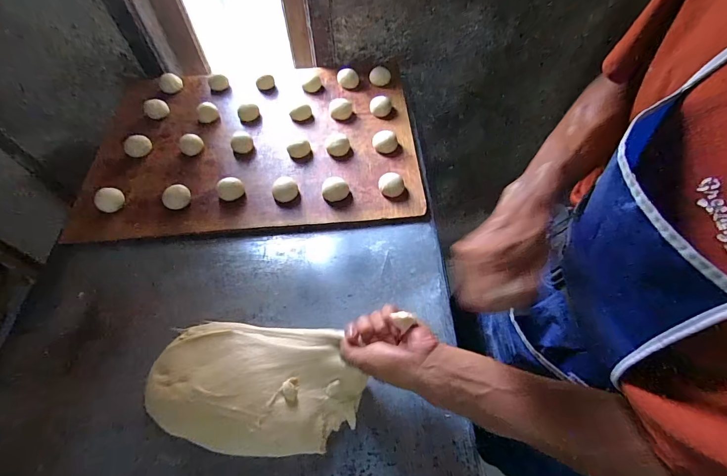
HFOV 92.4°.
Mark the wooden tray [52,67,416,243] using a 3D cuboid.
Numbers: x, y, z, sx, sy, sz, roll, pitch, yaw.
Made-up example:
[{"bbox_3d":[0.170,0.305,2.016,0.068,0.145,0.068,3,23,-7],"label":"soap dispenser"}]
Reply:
[{"bbox_3d":[-0.212,-0.211,0.669,0.601,0.025,0.426,-3,59,1],"label":"wooden tray"}]

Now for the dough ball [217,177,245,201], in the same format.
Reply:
[{"bbox_3d":[-0.226,-0.083,0.595,0.042,0.027,0.036,-31,62,-14],"label":"dough ball"}]

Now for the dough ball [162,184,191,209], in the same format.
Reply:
[{"bbox_3d":[-0.316,-0.069,0.592,0.048,0.021,0.041,24,63,16],"label":"dough ball"}]

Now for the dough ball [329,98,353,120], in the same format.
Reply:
[{"bbox_3d":[-0.046,-0.257,0.692,0.042,0.024,0.035,10,60,9],"label":"dough ball"}]

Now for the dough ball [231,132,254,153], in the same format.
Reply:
[{"bbox_3d":[-0.229,-0.181,0.654,0.039,0.022,0.043,-26,61,-12],"label":"dough ball"}]

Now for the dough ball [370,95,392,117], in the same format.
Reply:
[{"bbox_3d":[0.034,-0.261,0.692,0.042,0.028,0.034,0,59,3],"label":"dough ball"}]

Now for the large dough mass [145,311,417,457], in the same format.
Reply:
[{"bbox_3d":[-0.134,0.175,0.424,0.263,0.042,0.145,0,59,3],"label":"large dough mass"}]

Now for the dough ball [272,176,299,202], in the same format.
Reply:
[{"bbox_3d":[-0.133,-0.084,0.591,0.040,0.020,0.040,-1,59,2],"label":"dough ball"}]

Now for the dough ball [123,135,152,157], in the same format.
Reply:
[{"bbox_3d":[-0.424,-0.173,0.654,0.044,0.018,0.047,-1,59,2],"label":"dough ball"}]

